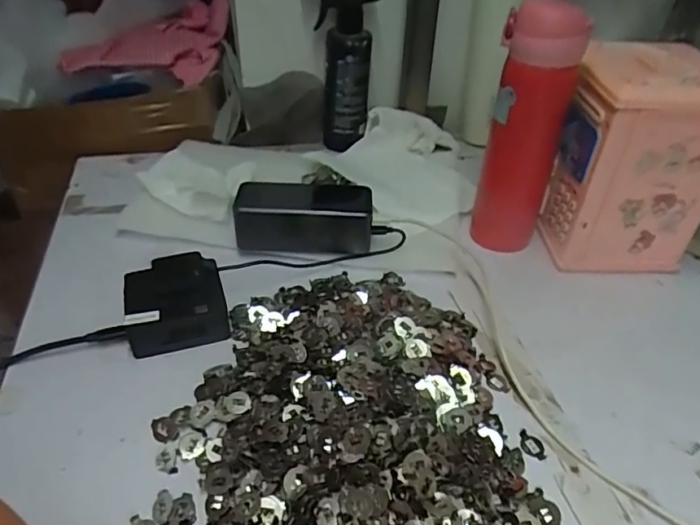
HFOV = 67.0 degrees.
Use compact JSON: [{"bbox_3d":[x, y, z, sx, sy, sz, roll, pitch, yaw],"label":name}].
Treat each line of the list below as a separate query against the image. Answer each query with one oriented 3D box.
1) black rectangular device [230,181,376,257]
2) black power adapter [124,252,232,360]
[{"bbox_3d":[-0.045,-0.045,0.515,0.130,0.057,0.059,3,39,0],"label":"black rectangular device"},{"bbox_3d":[-0.143,0.031,0.431,0.076,0.044,0.069,-10,41,-16],"label":"black power adapter"}]

